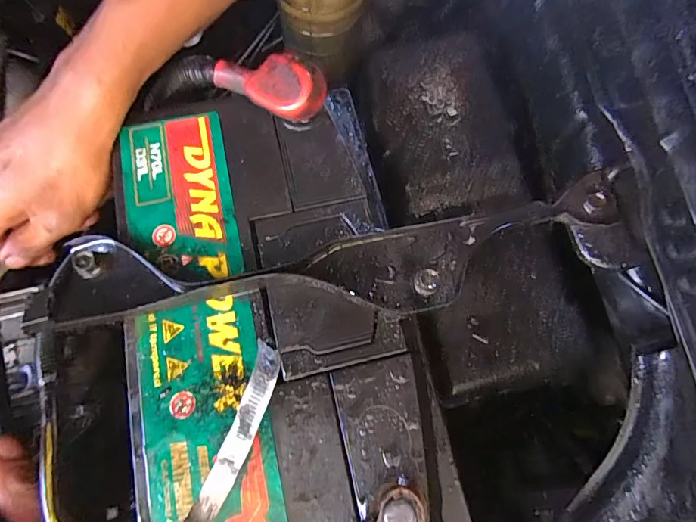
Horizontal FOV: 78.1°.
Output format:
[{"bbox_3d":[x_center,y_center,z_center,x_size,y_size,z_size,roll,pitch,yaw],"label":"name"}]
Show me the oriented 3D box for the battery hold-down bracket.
[{"bbox_3d":[-0.001,-0.001,0.260,0.361,0.028,0.065,-8,70,-4],"label":"battery hold-down bracket"}]

